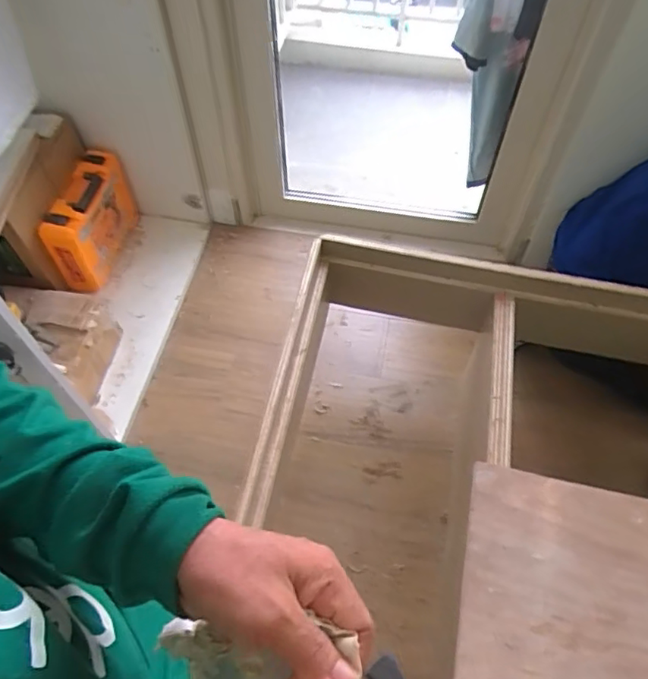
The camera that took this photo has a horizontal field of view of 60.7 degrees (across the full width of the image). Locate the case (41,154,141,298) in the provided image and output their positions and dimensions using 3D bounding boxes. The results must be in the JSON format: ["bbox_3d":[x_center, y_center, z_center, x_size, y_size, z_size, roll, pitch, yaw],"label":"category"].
[{"bbox_3d":[-0.677,-0.346,1.645,0.096,0.263,0.393,10,58,6],"label":"case"}]

